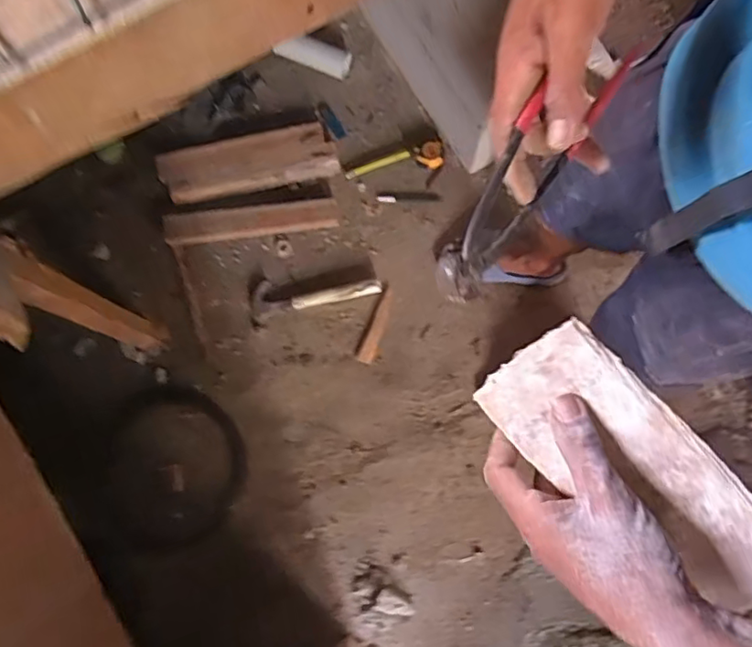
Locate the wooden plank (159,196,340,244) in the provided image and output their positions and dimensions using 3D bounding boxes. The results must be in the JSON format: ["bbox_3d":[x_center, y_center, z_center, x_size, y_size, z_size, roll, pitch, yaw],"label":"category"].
[{"bbox_3d":[-0.274,-0.230,1.307,0.367,0.055,0.061,-8,79,0],"label":"wooden plank"}]

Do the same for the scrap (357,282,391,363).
[{"bbox_3d":[0.004,0.003,1.289,0.037,0.009,0.173,21,88,8],"label":"scrap"}]

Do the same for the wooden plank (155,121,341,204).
[{"bbox_3d":[-0.287,-0.362,1.335,0.392,0.038,0.130,-14,80,-2],"label":"wooden plank"}]

